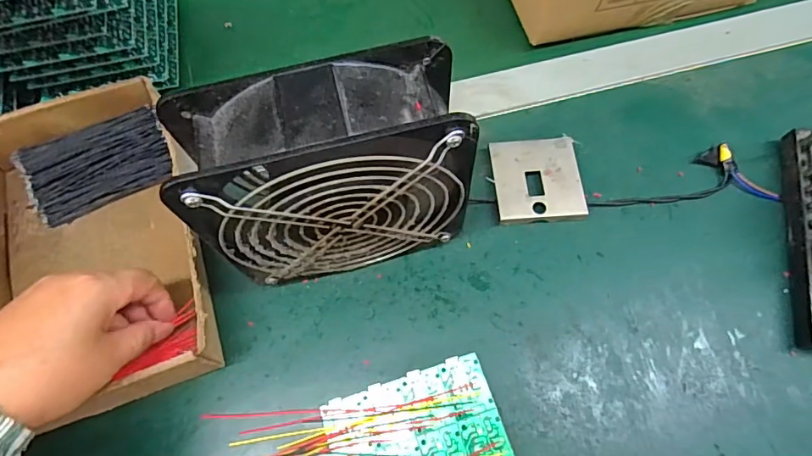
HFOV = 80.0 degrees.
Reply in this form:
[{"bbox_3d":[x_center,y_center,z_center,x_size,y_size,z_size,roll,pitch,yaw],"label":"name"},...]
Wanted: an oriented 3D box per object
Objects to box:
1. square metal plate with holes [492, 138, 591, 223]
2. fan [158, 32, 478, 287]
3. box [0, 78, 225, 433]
[{"bbox_3d":[0.099,-0.036,0.367,0.064,0.011,0.066,-4,67,1],"label":"square metal plate with holes"},{"bbox_3d":[-0.038,-0.023,0.291,0.143,0.152,0.060,-12,67,-2],"label":"fan"},{"bbox_3d":[-0.224,0.009,0.342,0.155,0.046,0.229,-19,67,-5],"label":"box"}]

